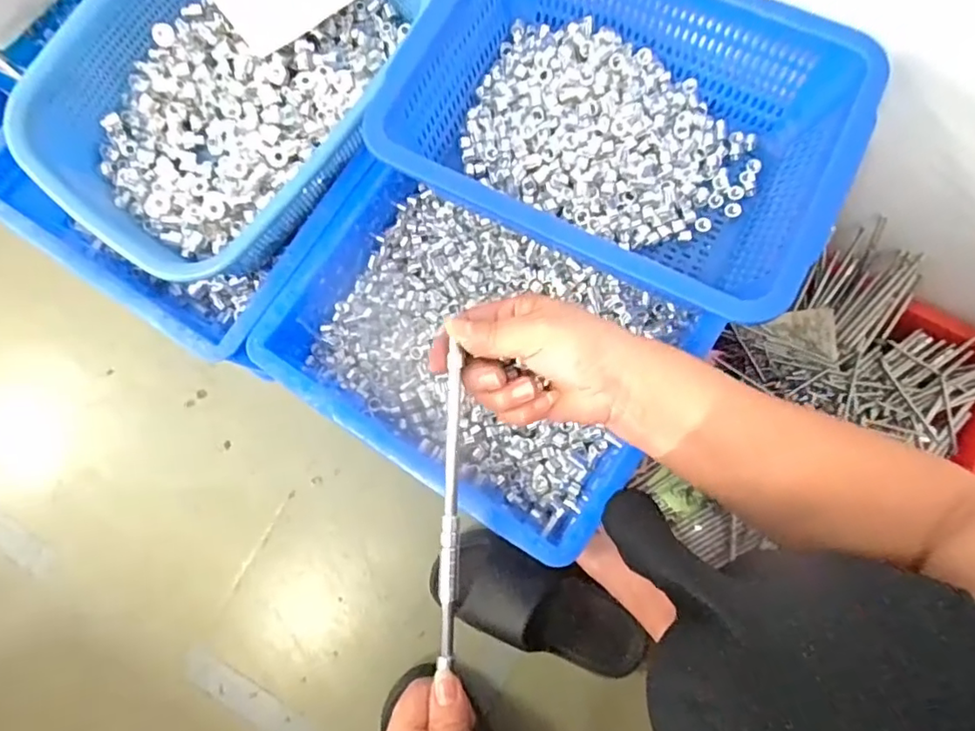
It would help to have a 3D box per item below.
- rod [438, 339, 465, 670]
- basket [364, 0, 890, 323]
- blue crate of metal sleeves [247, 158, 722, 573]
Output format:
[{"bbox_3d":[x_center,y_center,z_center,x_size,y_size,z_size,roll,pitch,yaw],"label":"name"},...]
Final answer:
[{"bbox_3d":[-0.023,0.090,0.352,0.011,0.006,0.190,2,91,2],"label":"rod"},{"bbox_3d":[0.098,-0.176,0.431,0.299,0.094,0.217,25,81,7],"label":"basket"},{"bbox_3d":[-0.019,-0.017,0.482,0.313,0.082,0.221,32,82,7],"label":"blue crate of metal sleeves"}]

